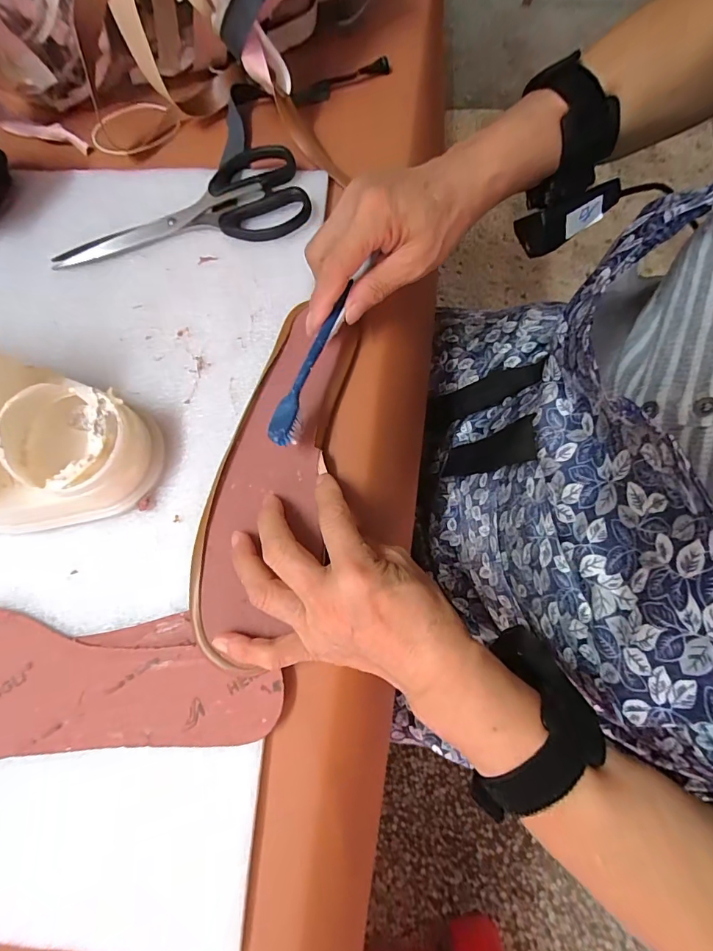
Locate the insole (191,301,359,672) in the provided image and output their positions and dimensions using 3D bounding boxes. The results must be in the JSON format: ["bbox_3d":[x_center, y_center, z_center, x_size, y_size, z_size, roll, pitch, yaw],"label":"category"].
[{"bbox_3d":[-0.050,0.000,0.287,0.069,0.019,0.224,17,74,3],"label":"insole"}]

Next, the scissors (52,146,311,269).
[{"bbox_3d":[-0.138,-0.208,0.349,0.196,0.021,0.076,-12,74,0],"label":"scissors"}]

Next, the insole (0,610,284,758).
[{"bbox_3d":[-0.173,0.120,0.264,0.253,0.004,0.079,-4,72,3],"label":"insole"}]

